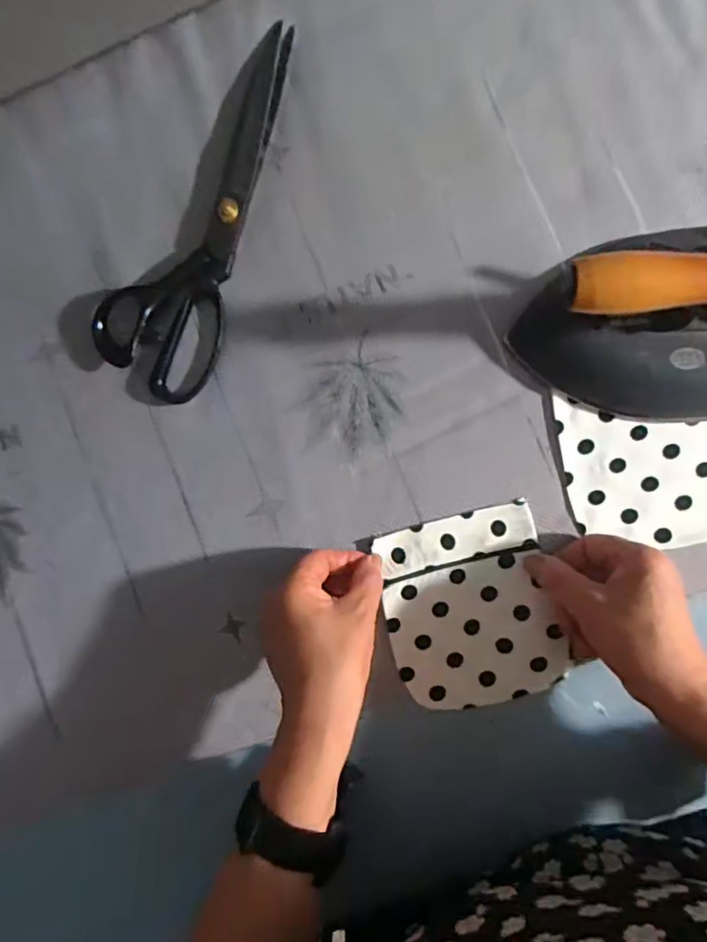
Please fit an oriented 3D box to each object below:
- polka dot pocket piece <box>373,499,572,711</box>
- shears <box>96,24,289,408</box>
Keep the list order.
[{"bbox_3d":[0.085,0.101,0.410,0.117,0.006,0.134,-15,87,6],"label":"polka dot pocket piece"},{"bbox_3d":[-0.124,-0.205,0.440,0.097,0.011,0.293,18,91,7],"label":"shears"}]

